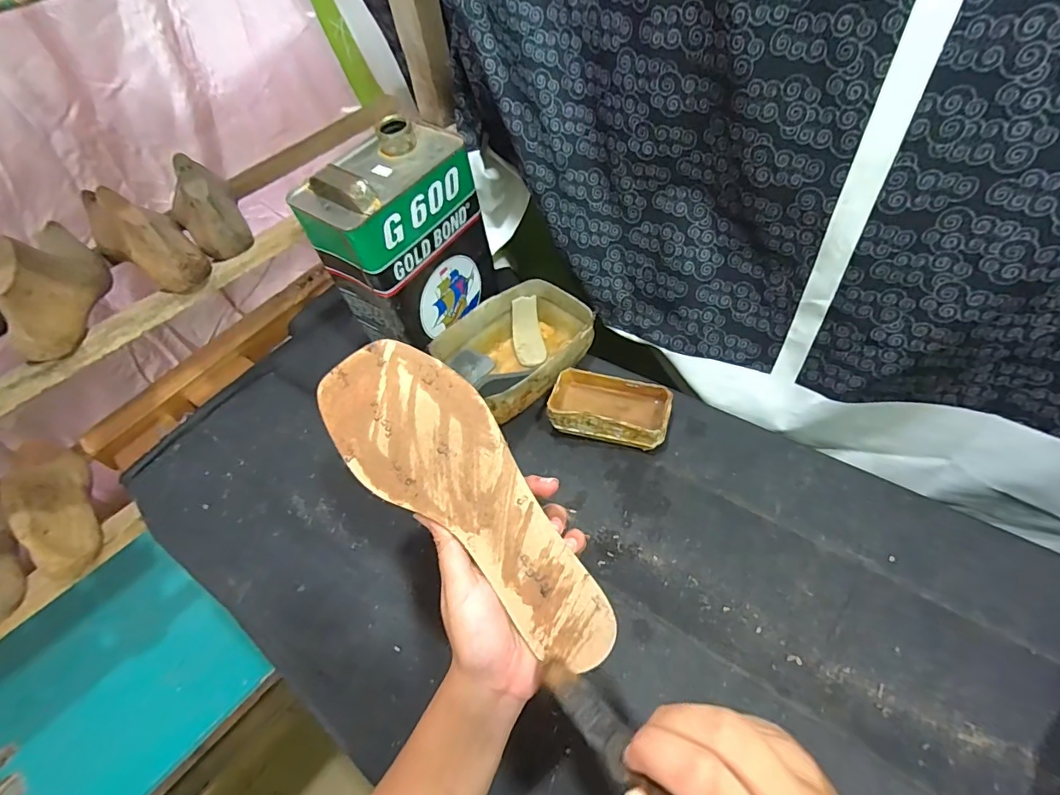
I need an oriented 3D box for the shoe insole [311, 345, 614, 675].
[{"bbox_3d":[-0.033,0.054,0.295,0.233,0.017,0.081,41,84,7],"label":"shoe insole"}]

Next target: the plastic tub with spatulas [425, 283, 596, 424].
[{"bbox_3d":[-0.015,-0.058,0.589,0.184,0.073,0.130,-38,57,-22],"label":"plastic tub with spatulas"}]

